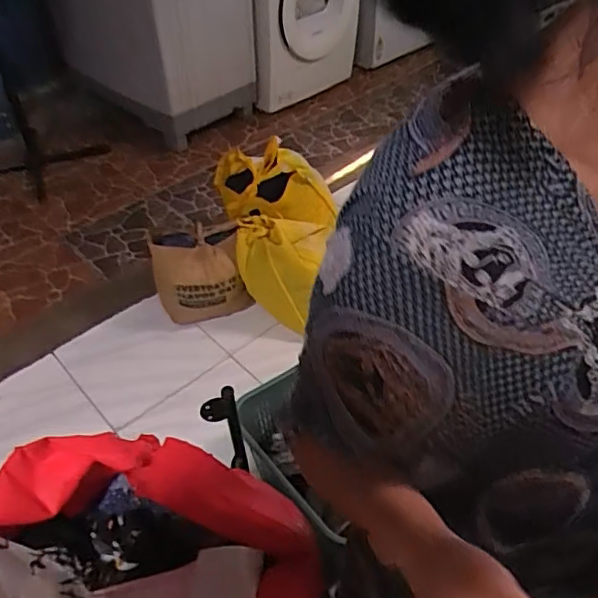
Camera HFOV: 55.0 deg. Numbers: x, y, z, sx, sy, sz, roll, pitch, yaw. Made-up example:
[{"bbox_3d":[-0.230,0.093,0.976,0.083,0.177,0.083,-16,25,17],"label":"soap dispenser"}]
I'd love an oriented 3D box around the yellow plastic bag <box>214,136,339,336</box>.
[{"bbox_3d":[-0.070,-0.226,1.882,0.312,0.393,0.504,-11,46,-13],"label":"yellow plastic bag"}]

